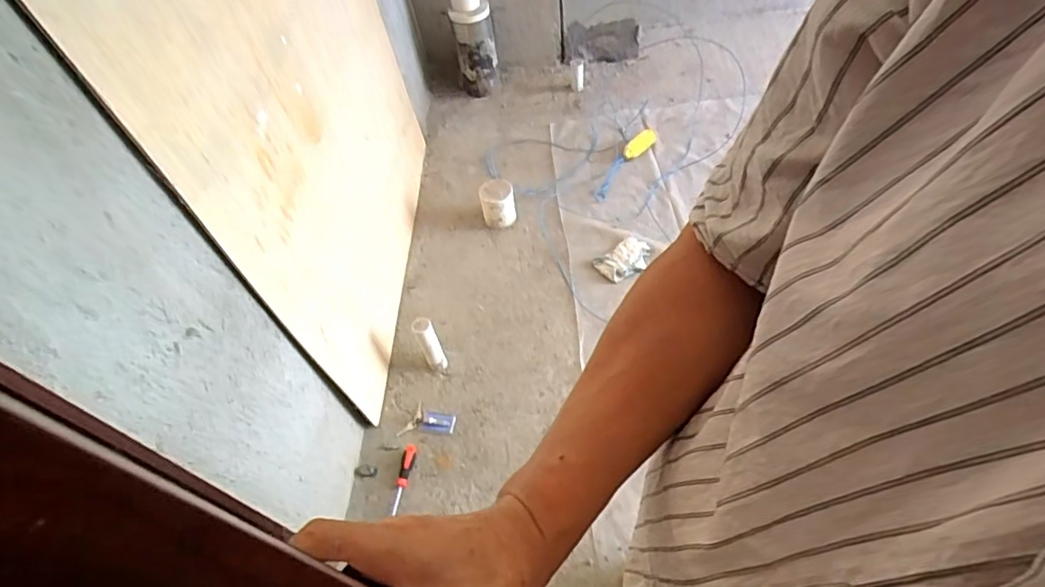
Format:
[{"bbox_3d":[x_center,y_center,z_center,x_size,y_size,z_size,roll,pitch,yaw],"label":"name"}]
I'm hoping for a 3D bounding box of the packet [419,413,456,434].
[{"bbox_3d":[-0.228,0.345,1.465,0.098,0.010,0.052,2,53,7],"label":"packet"}]

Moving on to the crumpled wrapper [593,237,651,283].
[{"bbox_3d":[0.321,-0.110,1.720,0.187,0.024,0.126,-36,57,-19],"label":"crumpled wrapper"}]

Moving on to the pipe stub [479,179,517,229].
[{"bbox_3d":[-0.078,-0.285,1.824,0.107,0.149,0.103,-4,53,5],"label":"pipe stub"}]

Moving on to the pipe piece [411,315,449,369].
[{"bbox_3d":[-0.251,0.148,1.512,0.056,0.186,0.052,-22,54,-9],"label":"pipe piece"}]

